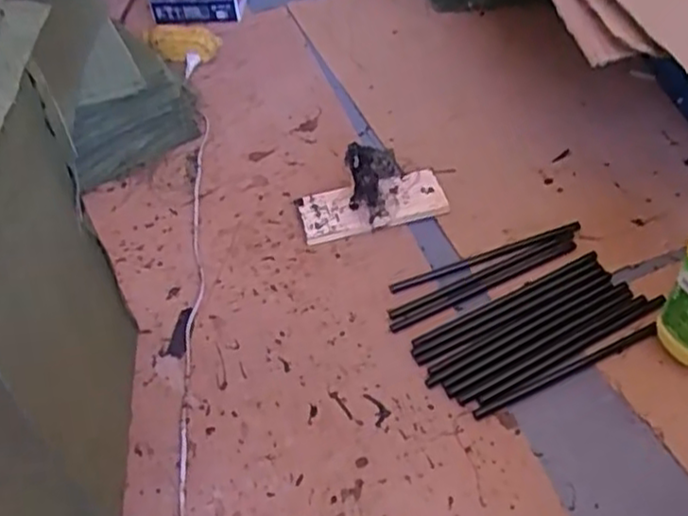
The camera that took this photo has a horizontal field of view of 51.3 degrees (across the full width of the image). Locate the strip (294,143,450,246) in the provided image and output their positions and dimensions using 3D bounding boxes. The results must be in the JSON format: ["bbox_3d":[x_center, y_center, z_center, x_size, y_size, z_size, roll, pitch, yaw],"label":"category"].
[{"bbox_3d":[0.035,-0.100,0.982,0.201,0.088,0.113,-13,48,-6],"label":"strip"}]

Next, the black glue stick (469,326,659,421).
[{"bbox_3d":[0.252,0.128,0.809,0.242,0.008,0.015,-22,49,-13],"label":"black glue stick"}]

